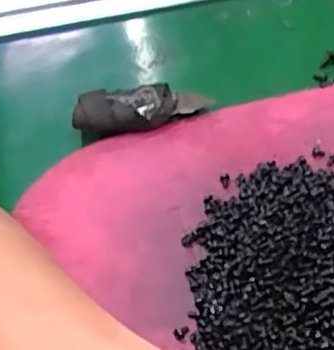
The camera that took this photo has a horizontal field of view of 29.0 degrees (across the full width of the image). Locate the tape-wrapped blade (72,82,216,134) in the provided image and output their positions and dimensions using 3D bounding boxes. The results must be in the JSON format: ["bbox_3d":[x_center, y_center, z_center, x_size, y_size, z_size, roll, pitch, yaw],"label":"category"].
[{"bbox_3d":[-0.014,-0.036,0.337,0.069,0.014,0.022,-3,52,2],"label":"tape-wrapped blade"}]

